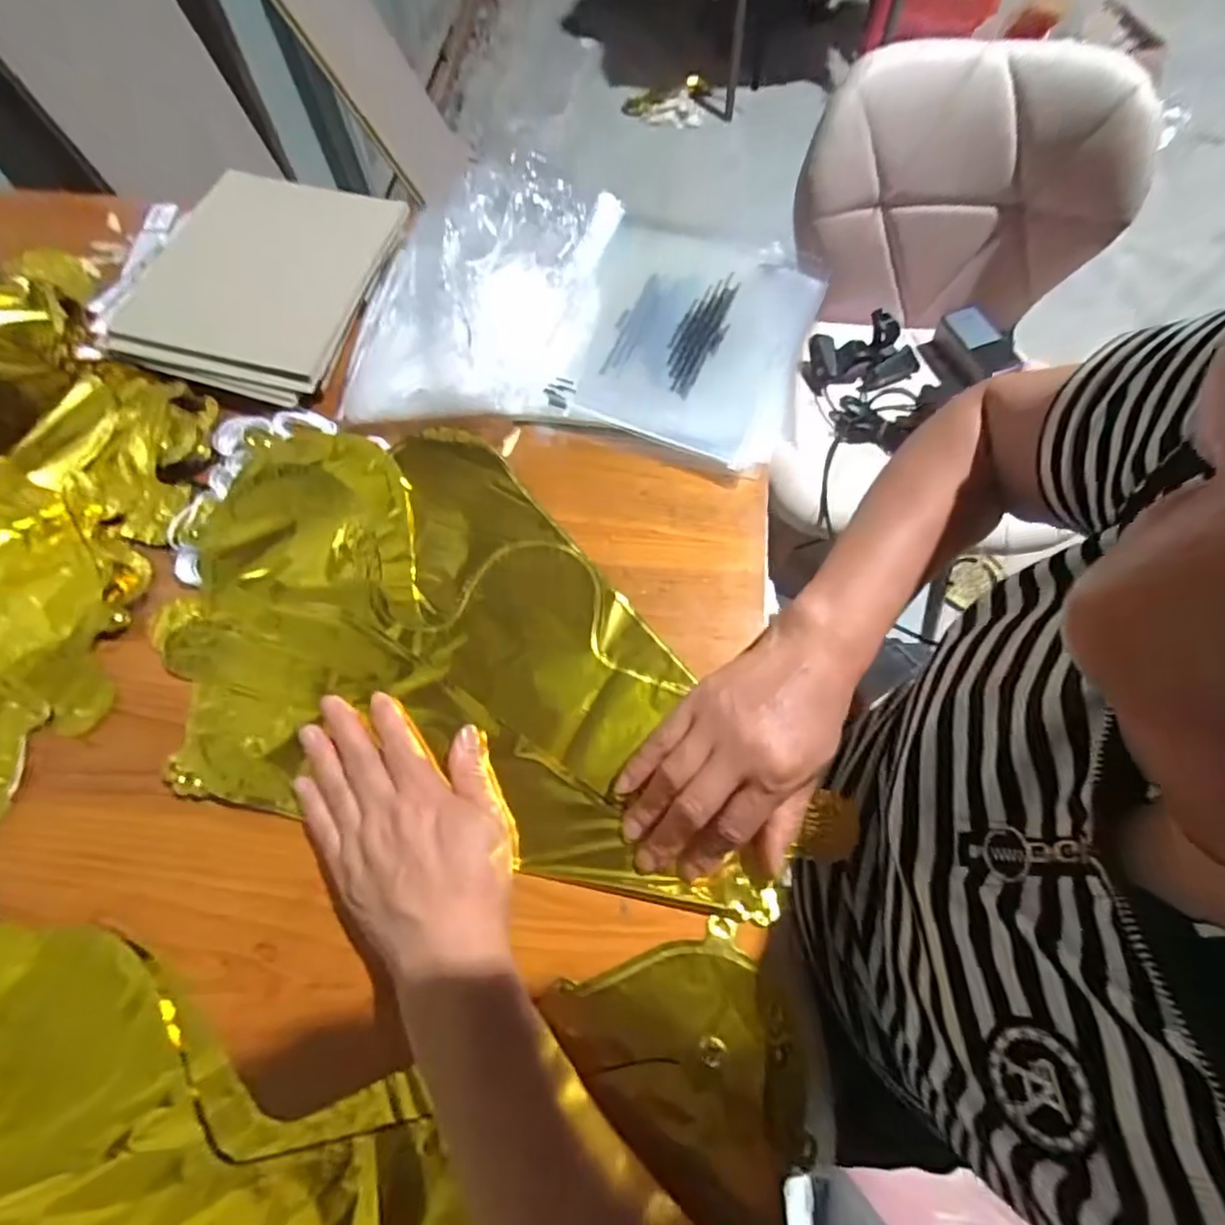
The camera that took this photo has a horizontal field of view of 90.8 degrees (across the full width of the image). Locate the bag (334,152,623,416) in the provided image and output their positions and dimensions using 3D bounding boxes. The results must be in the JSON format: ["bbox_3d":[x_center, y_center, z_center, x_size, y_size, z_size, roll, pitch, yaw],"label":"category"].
[{"bbox_3d":[-0.104,-0.254,0.459,0.179,0.052,0.238,10,68,3],"label":"bag"}]

